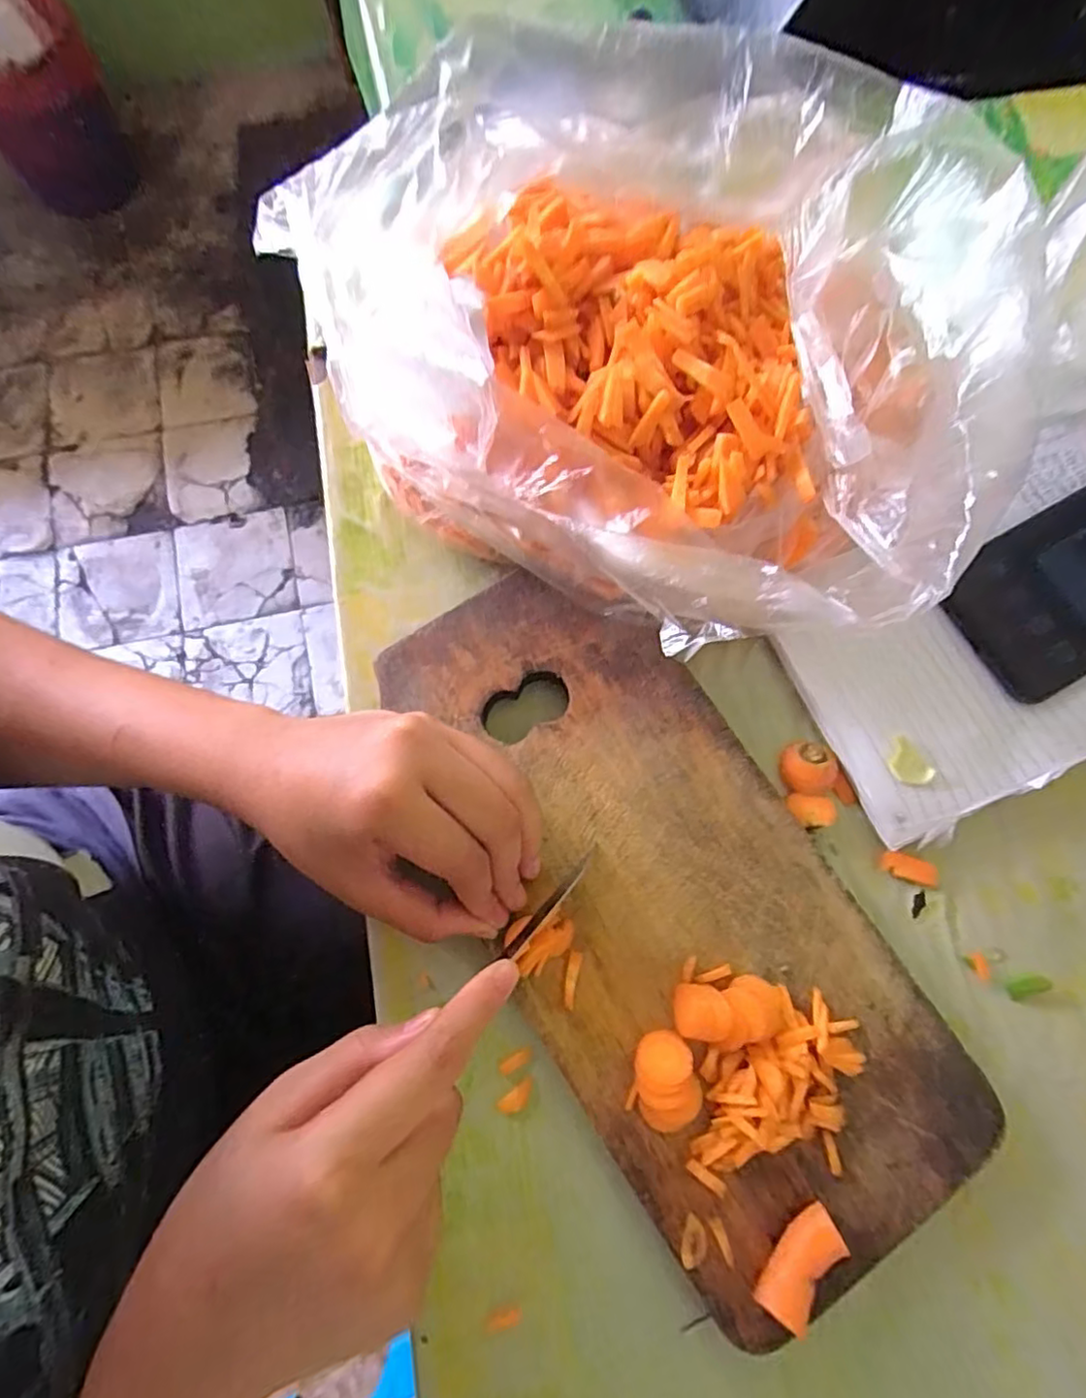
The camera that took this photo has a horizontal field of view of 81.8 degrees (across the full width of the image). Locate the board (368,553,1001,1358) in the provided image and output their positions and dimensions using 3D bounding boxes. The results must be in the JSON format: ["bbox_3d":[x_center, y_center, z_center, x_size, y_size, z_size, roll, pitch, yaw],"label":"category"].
[{"bbox_3d":[0.049,0.075,0.255,0.131,0.018,0.291,-28,77,-8],"label":"board"}]

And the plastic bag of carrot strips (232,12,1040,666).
[{"bbox_3d":[0.033,-0.154,0.261,0.230,0.135,0.200,21,77,4],"label":"plastic bag of carrot strips"}]

